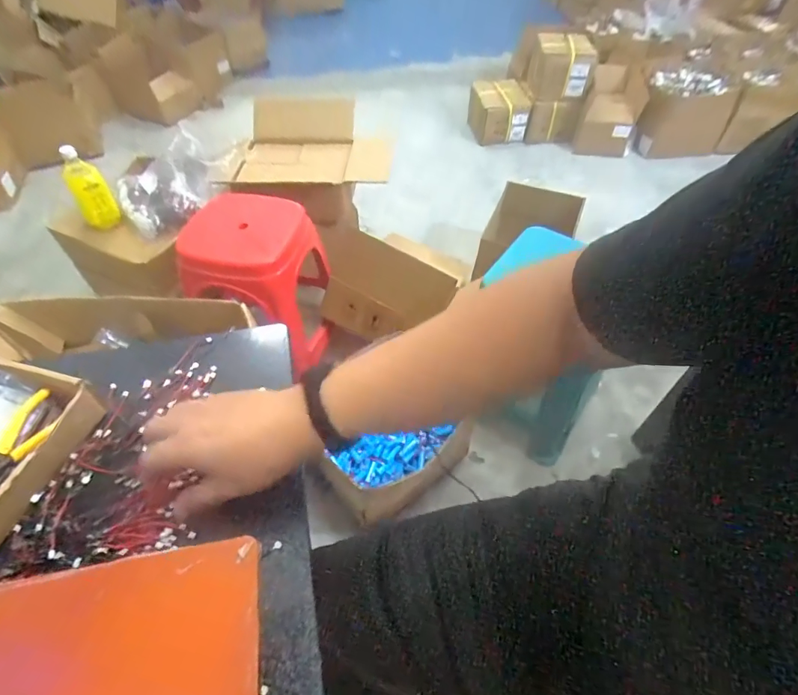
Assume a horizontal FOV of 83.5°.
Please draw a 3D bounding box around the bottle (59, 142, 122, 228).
[{"bbox_3d":[-0.746,-0.375,1.082,0.081,0.182,0.066,-33,59,-24],"label":"bottle"}]

